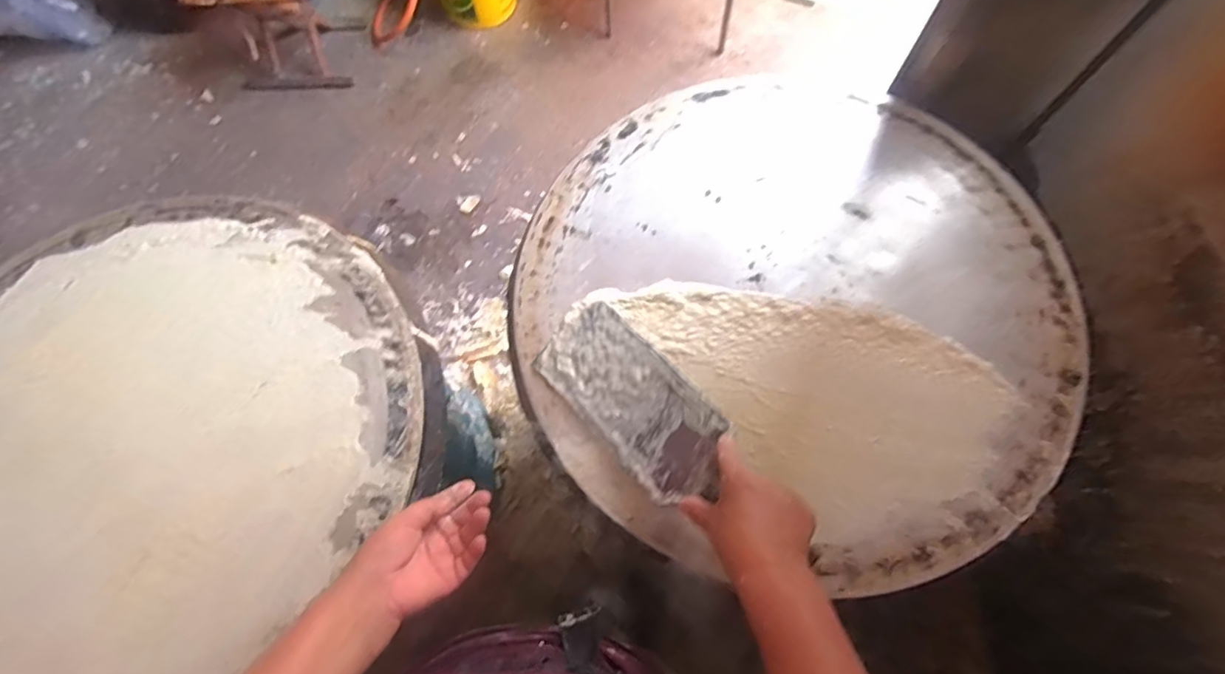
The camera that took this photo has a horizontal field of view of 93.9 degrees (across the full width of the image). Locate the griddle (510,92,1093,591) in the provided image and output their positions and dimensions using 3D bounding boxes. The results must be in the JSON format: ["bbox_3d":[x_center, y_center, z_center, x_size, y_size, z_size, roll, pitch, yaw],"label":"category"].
[{"bbox_3d":[0.202,-0.046,0.657,0.604,0.029,0.600,0,71,1],"label":"griddle"}]

